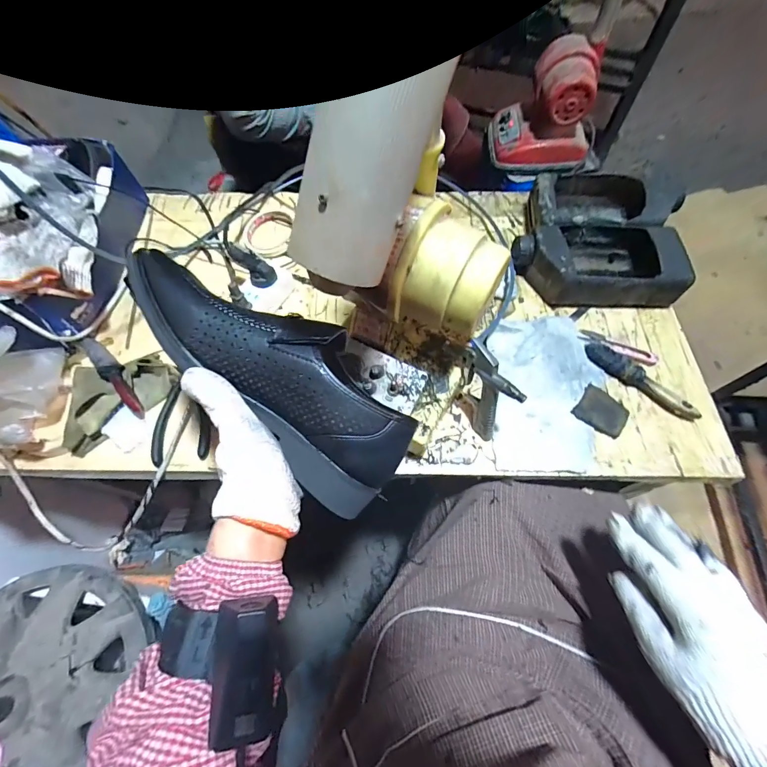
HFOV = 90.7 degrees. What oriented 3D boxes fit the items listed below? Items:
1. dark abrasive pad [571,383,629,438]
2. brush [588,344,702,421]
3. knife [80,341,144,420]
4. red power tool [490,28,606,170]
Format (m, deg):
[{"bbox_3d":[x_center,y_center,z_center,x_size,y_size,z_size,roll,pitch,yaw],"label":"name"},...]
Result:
[{"bbox_3d":[0.279,0.035,0.482,0.059,0.012,0.051,34,70,16],"label":"dark abrasive pad"},{"bbox_3d":[0.337,-0.003,0.499,0.033,0.022,0.151,-38,69,-15],"label":"brush"},{"bbox_3d":[-0.356,-0.013,0.500,0.025,0.026,0.142,-40,69,-16],"label":"knife"},{"bbox_3d":[0.375,-0.629,0.871,0.238,0.209,0.153,15,66,9],"label":"red power tool"}]

